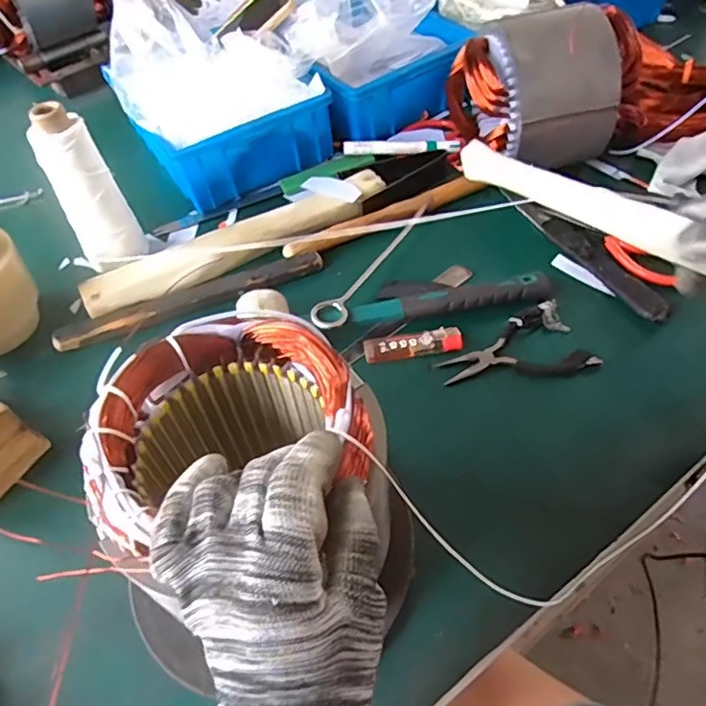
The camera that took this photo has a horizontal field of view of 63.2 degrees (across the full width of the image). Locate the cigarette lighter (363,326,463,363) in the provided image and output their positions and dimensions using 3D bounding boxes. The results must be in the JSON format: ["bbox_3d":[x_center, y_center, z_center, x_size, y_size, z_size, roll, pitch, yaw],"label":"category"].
[{"bbox_3d":[0.054,-0.008,0.516,0.086,0.011,0.021,-8,51,-1],"label":"cigarette lighter"}]

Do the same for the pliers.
[{"bbox_3d":[0.138,0.001,0.503,0.124,0.014,0.073,-18,51,-8],"label":"pliers"}]

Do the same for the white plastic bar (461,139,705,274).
[{"bbox_3d":[0.201,-0.112,0.457,0.022,0.026,0.296,-34,50,-19],"label":"white plastic bar"}]

